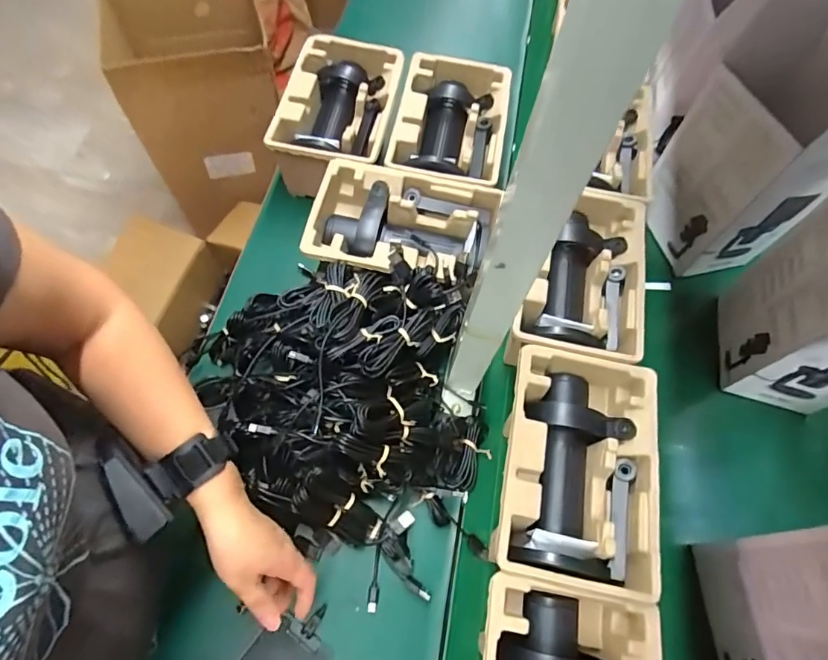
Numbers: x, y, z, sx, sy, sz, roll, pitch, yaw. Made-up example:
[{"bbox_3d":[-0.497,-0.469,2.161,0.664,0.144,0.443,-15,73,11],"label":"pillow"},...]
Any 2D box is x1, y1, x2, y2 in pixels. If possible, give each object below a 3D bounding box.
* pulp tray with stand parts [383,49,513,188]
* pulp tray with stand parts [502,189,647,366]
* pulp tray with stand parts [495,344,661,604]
[{"bbox_3d":[0.051,-0.276,0.684,0.144,0.080,0.220,9,67,3],"label":"pulp tray with stand parts"},{"bbox_3d":[0.200,-0.055,0.603,0.139,0.083,0.240,13,68,5],"label":"pulp tray with stand parts"},{"bbox_3d":[0.164,0.137,0.501,0.149,0.066,0.225,11,67,4],"label":"pulp tray with stand parts"}]

